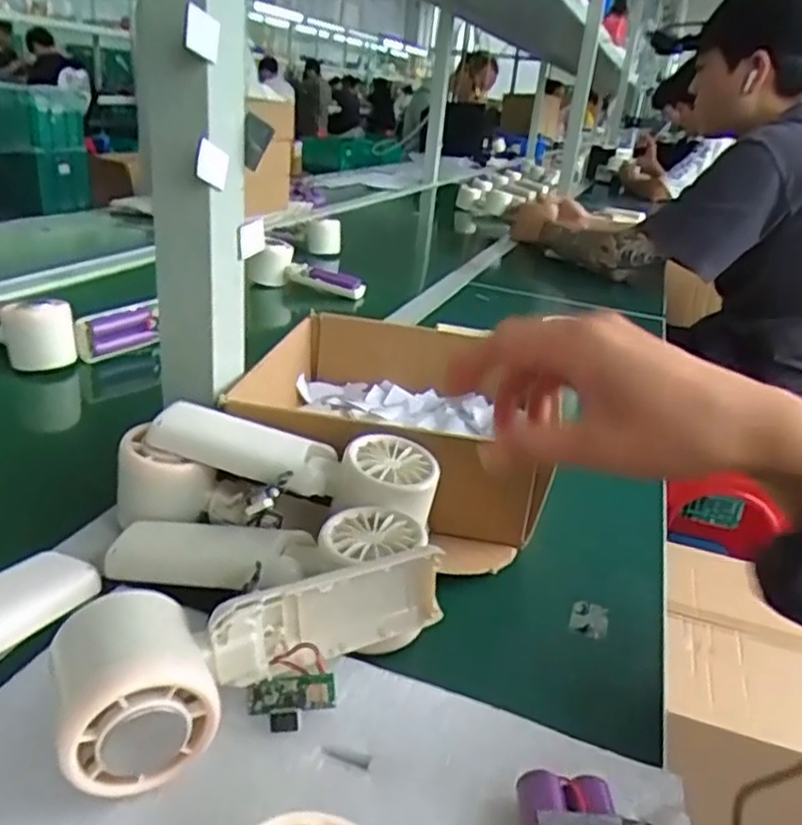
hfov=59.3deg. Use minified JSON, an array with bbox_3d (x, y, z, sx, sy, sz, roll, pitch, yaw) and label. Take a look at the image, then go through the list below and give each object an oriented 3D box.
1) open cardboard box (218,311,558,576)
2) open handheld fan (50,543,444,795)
[{"bbox_3d":[0.003,-0.001,0.538,0.206,0.073,0.239,9,24,4],"label":"open cardboard box"},{"bbox_3d":[-0.061,0.097,0.302,0.162,0.061,0.056,-11,29,-36],"label":"open handheld fan"}]

